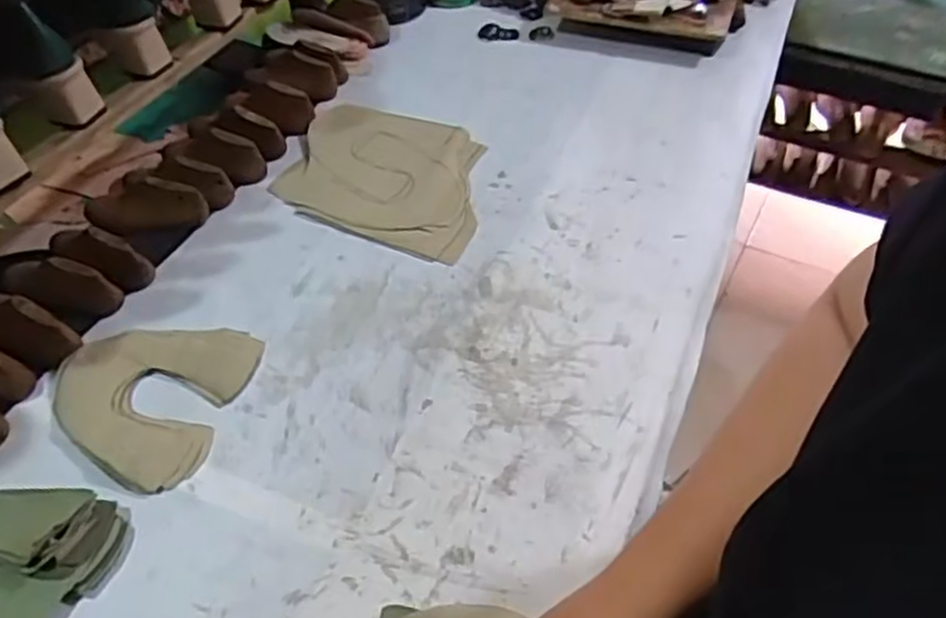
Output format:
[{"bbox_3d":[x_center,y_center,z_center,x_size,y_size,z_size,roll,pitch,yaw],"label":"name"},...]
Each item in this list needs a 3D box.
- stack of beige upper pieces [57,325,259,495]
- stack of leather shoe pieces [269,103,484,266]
[{"bbox_3d":[-0.309,0.076,0.690,0.167,0.018,0.172,11,50,11],"label":"stack of beige upper pieces"},{"bbox_3d":[-0.102,-0.171,0.902,0.258,0.015,0.231,15,51,15],"label":"stack of leather shoe pieces"}]

